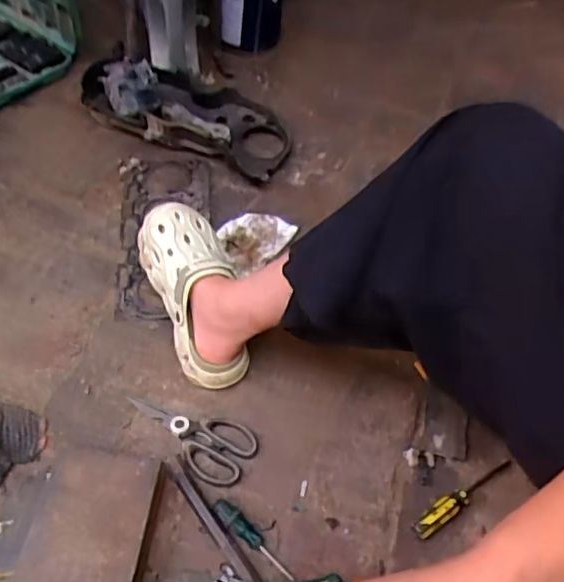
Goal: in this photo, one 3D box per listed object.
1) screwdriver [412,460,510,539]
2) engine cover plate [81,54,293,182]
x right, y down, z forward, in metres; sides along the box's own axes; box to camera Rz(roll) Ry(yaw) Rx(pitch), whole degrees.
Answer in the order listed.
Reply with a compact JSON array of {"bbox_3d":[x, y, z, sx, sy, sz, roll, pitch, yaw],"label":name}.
[{"bbox_3d":[0.214,0.243,0.707,0.155,0.021,0.024,-30,60,-25],"label":"screwdriver"},{"bbox_3d":[-0.167,-0.326,1.062,0.387,0.085,0.168,23,54,14],"label":"engine cover plate"}]

